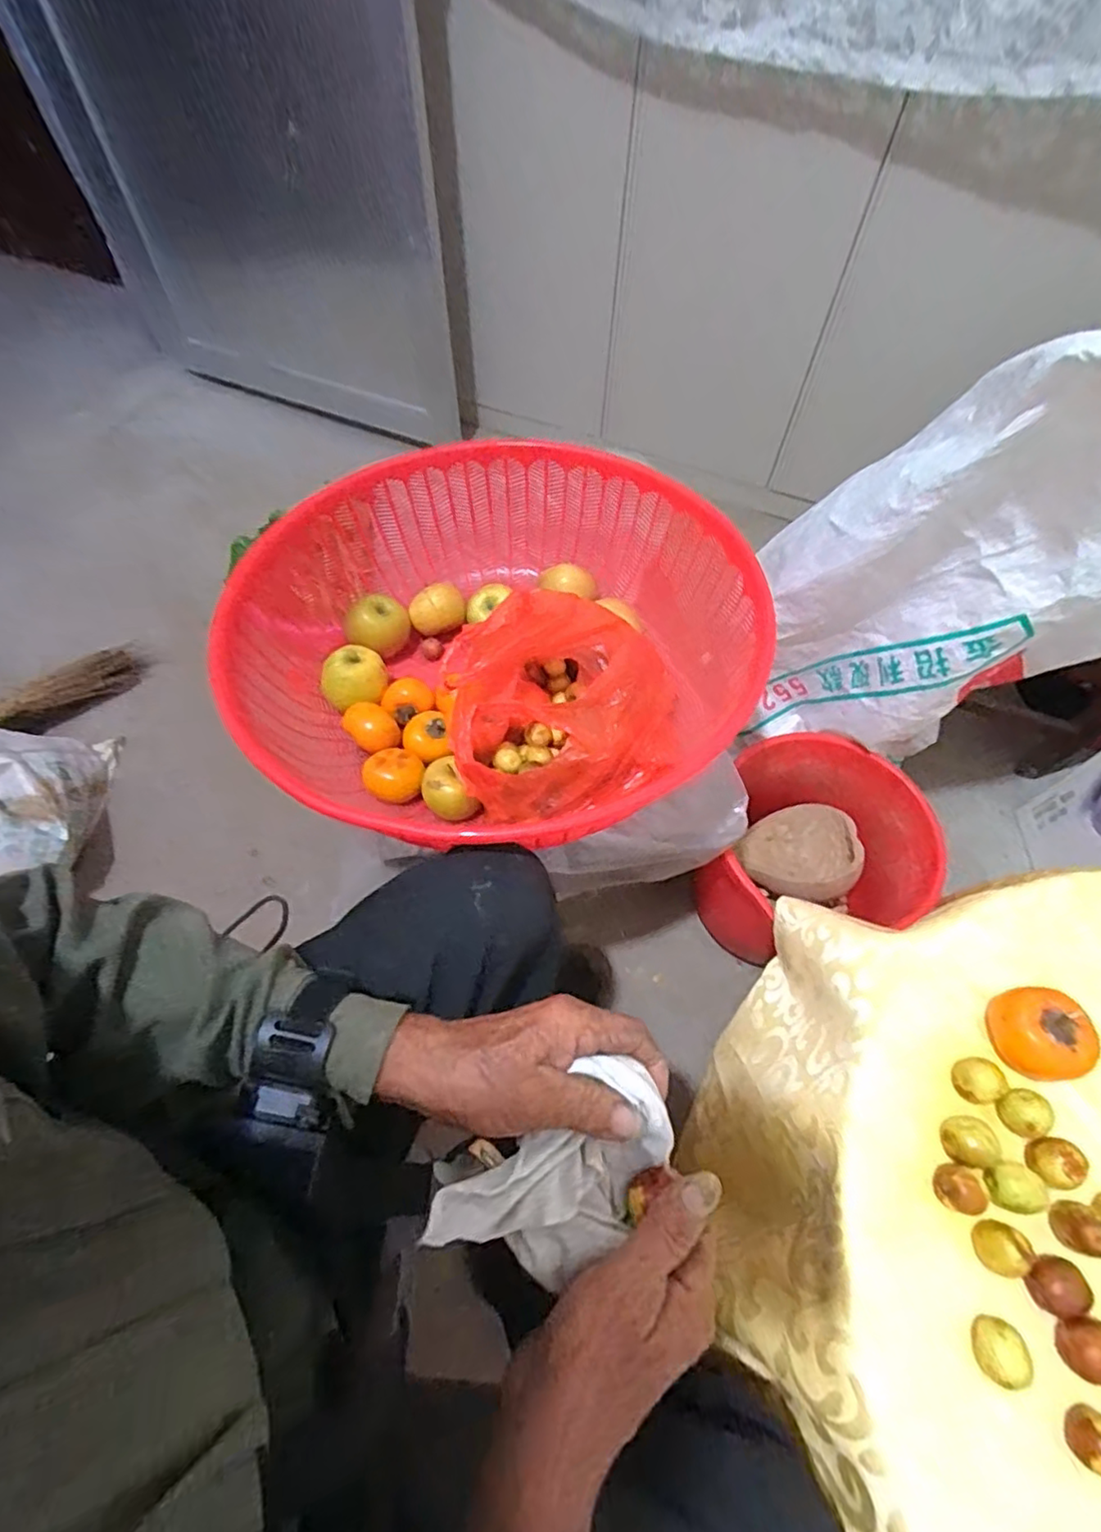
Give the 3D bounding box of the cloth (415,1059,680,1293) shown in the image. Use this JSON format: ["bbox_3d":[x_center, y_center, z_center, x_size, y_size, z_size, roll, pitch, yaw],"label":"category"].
[{"bbox_3d":[0.006,0.211,0.321,0.121,0.046,0.069,-34,67,-20],"label":"cloth"}]

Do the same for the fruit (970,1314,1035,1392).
[{"bbox_3d":[0.256,0.337,0.365,0.025,0.029,0.030,24,62,11],"label":"fruit"}]

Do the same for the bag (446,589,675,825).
[{"bbox_3d":[0.014,-0.062,0.622,0.252,0.155,0.167,-24,63,-15],"label":"bag"}]

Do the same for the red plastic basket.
[{"bbox_3d":[-0.080,-0.161,0.695,0.500,0.196,0.519,1,60,-2],"label":"red plastic basket"}]

